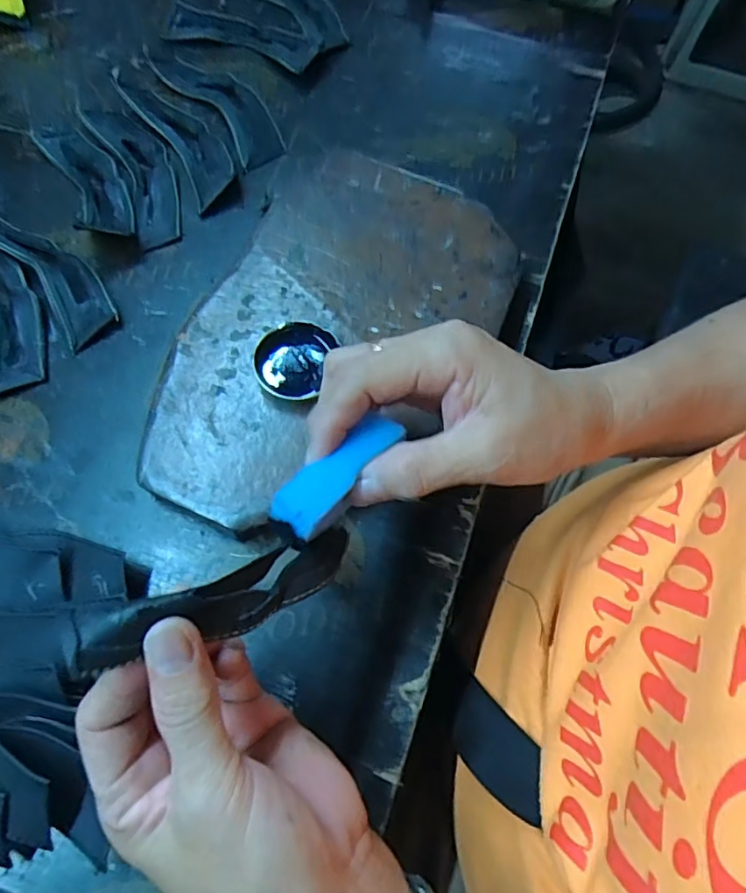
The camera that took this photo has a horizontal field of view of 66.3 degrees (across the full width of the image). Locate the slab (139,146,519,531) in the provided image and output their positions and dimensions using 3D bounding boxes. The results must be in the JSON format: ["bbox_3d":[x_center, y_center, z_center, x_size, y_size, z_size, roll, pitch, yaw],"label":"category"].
[{"bbox_3d":[-0.017,-0.073,0.353,0.173,0.021,0.273,16,67,7],"label":"slab"}]

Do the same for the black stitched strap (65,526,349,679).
[{"bbox_3d":[-0.050,0.053,0.207,0.108,0.012,0.024,-12,62,-40],"label":"black stitched strap"}]

